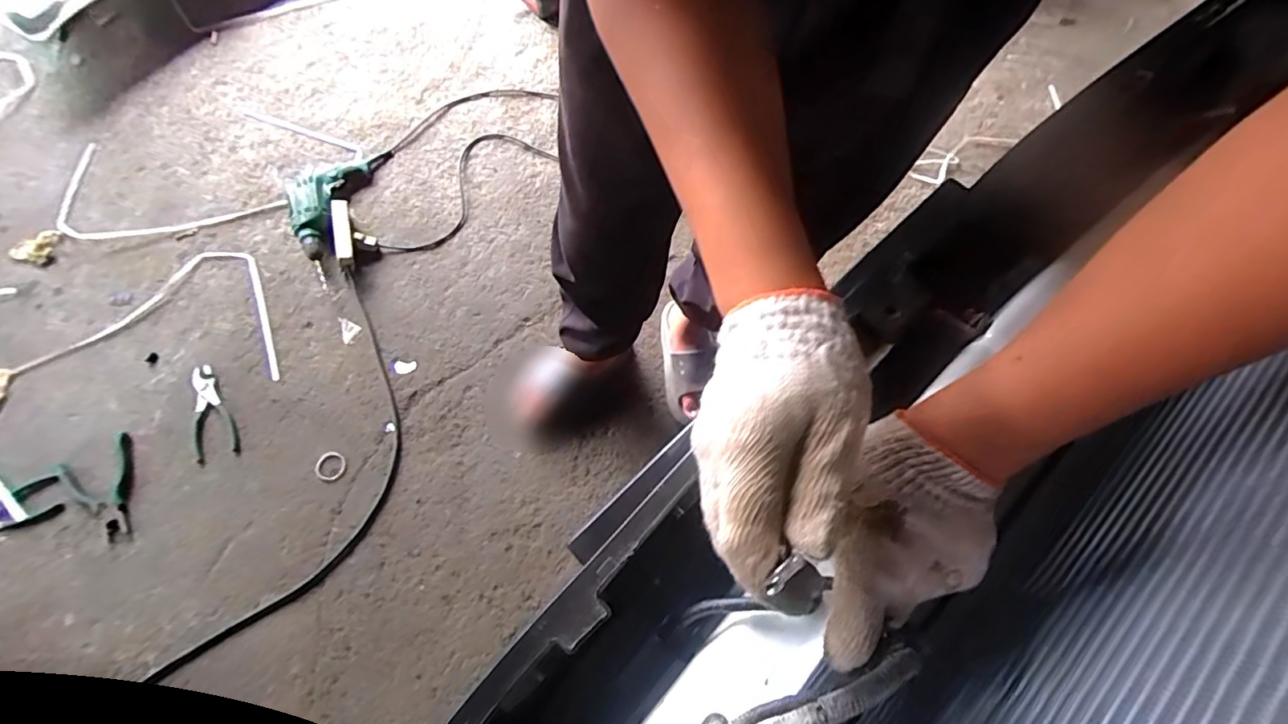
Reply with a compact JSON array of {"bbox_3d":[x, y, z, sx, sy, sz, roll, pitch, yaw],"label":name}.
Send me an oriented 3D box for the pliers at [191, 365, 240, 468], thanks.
[{"bbox_3d":[-0.863,0.101,1.102,0.083,0.019,0.216,-22,72,-11],"label":"pliers"}]

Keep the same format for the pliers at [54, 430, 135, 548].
[{"bbox_3d":[-1.030,0.255,1.062,0.135,0.017,0.200,-27,73,-12],"label":"pliers"}]

